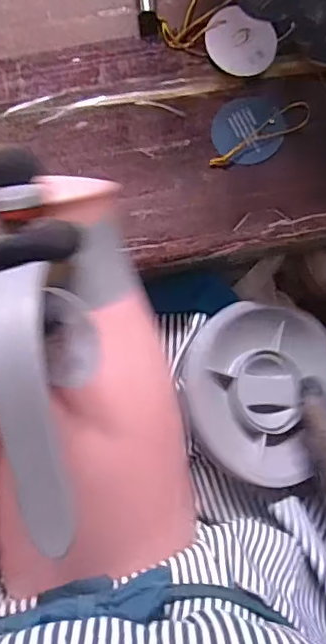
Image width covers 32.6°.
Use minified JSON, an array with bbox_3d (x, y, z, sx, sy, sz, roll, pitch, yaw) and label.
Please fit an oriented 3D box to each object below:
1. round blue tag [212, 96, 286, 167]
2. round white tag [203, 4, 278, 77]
[{"bbox_3d":[0.061,-0.138,0.397,0.050,0.004,0.048,0,86,-2],"label":"round blue tag"},{"bbox_3d":[0.056,-0.201,0.403,0.050,0.004,0.042,28,95,0],"label":"round white tag"}]

